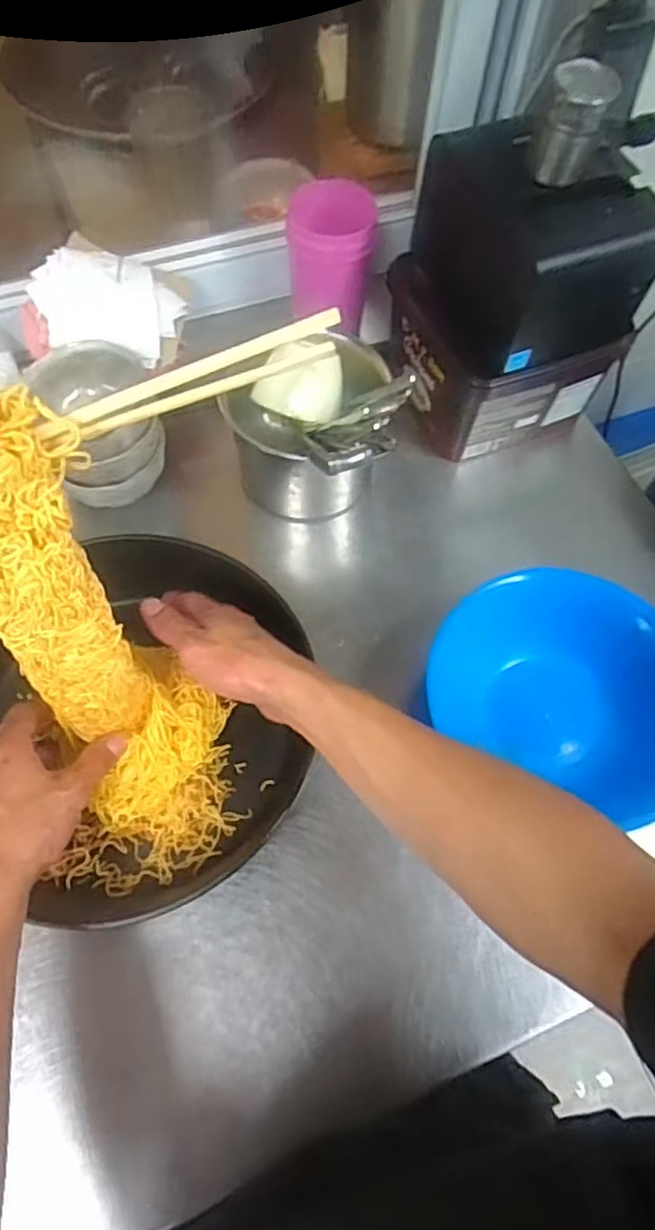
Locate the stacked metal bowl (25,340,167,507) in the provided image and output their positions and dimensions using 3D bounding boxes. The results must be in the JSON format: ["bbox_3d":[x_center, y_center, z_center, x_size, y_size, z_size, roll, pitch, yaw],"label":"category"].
[{"bbox_3d":[-0.200,-0.167,0.631,0.091,0.111,0.105,-19,65,-12],"label":"stacked metal bowl"}]

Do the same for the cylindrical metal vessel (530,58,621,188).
[{"bbox_3d":[0.187,-0.373,0.532,0.043,0.069,0.042,1,63,-2],"label":"cylindrical metal vessel"}]

